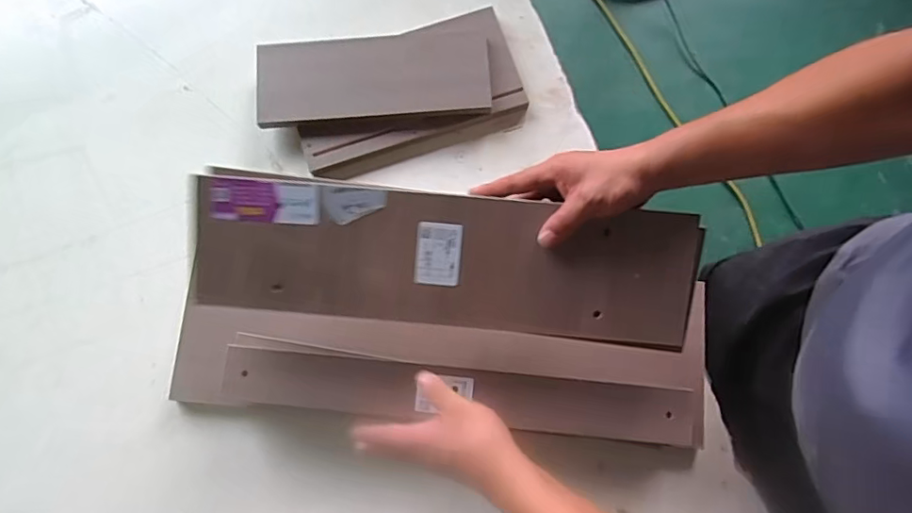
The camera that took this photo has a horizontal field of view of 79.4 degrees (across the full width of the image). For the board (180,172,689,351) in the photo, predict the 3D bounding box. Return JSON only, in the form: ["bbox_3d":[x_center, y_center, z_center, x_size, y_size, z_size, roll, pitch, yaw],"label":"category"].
[{"bbox_3d":[-0.014,0.004,0.553,0.487,0.015,0.130,5,99,1],"label":"board"}]

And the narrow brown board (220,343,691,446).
[{"bbox_3d":[0.000,0.153,0.612,0.521,0.019,0.057,6,77,3],"label":"narrow brown board"}]

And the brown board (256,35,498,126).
[{"bbox_3d":[-0.109,-0.242,0.731,0.303,0.024,0.120,-5,77,0],"label":"brown board"}]

